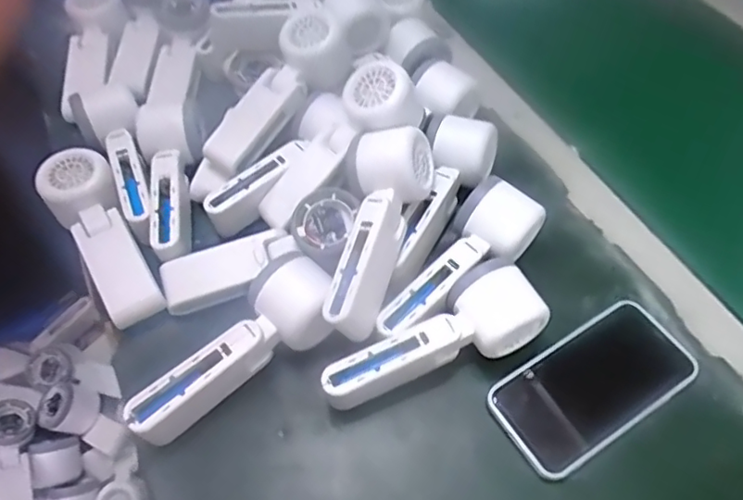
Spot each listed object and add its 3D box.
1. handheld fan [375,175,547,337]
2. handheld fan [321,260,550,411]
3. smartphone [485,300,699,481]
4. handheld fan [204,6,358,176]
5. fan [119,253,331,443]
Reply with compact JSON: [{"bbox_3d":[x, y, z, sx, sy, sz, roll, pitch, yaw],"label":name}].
[{"bbox_3d":[0.063,0.010,0.441,0.050,0.048,0.154,38,64,24],"label":"handheld fan"},{"bbox_3d":[0.044,0.070,0.420,0.161,0.062,0.053,-25,59,-16],"label":"handheld fan"},{"bbox_3d":[0.159,0.096,0.418,0.148,0.008,0.074,-29,60,-18],"label":"smartphone"},{"bbox_3d":[-0.082,-0.140,0.514,0.062,0.050,0.173,35,81,24],"label":"handheld fan"},{"bbox_3d":[-0.090,0.072,0.406,0.056,0.050,0.163,36,63,23],"label":"fan"}]

